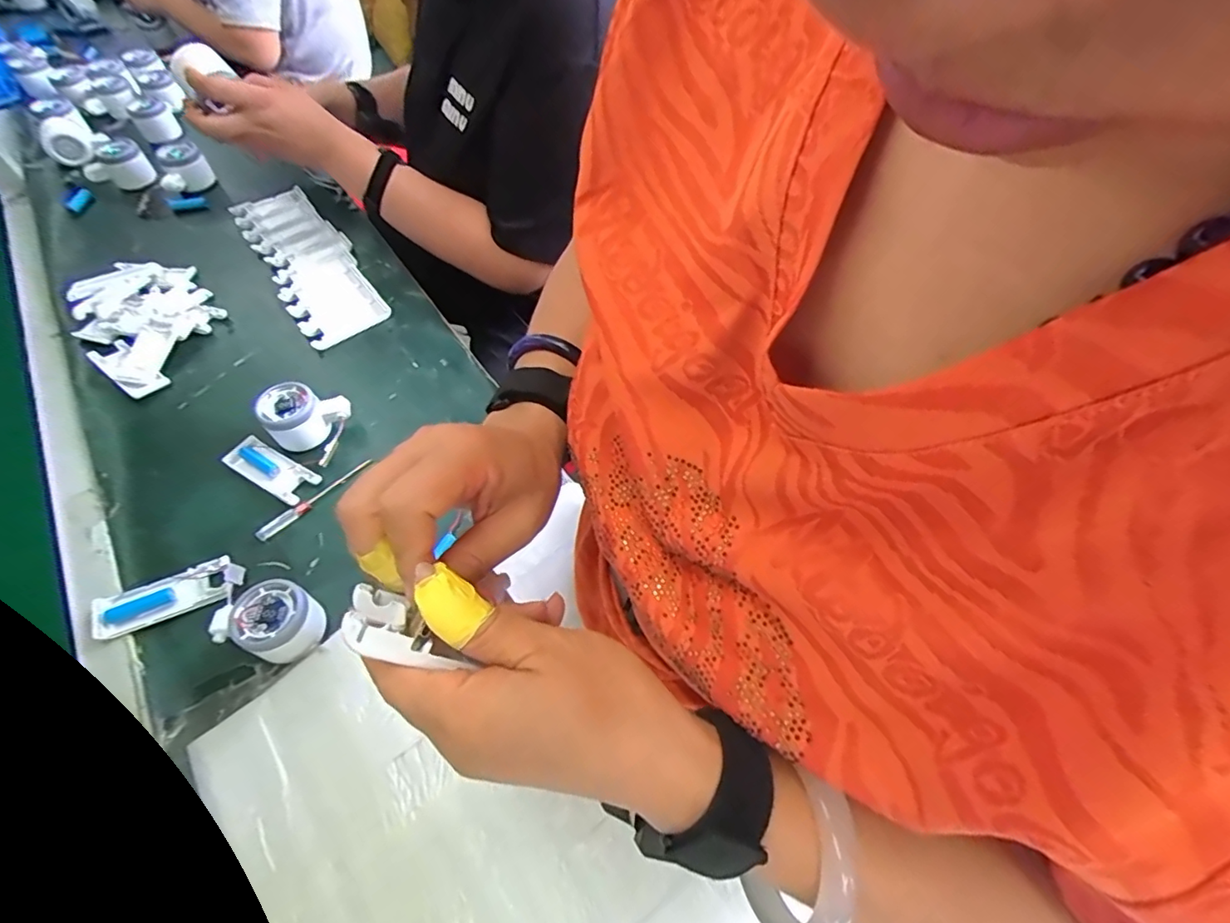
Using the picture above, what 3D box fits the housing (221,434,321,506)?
[{"bbox_3d":[-0.362,0.008,0.570,0.099,0.018,0.038,26,59,15],"label":"housing"}]

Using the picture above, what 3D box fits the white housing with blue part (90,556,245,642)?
[{"bbox_3d":[-0.404,0.121,0.492,0.117,0.019,0.040,-20,59,-14],"label":"white housing with blue part"}]

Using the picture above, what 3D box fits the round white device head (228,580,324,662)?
[{"bbox_3d":[-0.286,0.137,0.464,0.064,0.047,0.057,22,58,13],"label":"round white device head"}]

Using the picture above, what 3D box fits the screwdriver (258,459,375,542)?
[{"bbox_3d":[-0.310,0.036,0.560,0.011,0.010,0.125,36,62,21],"label":"screwdriver"}]

